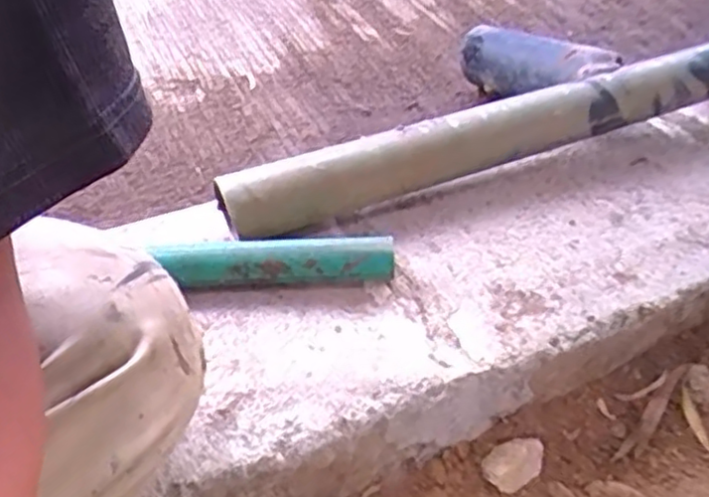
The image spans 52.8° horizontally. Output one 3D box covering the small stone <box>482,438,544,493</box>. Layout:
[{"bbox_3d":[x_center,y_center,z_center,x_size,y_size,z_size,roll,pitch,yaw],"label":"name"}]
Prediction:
[{"bbox_3d":[0.112,0.153,0.505,0.047,0.029,0.028,-23,50,-29],"label":"small stone"}]

